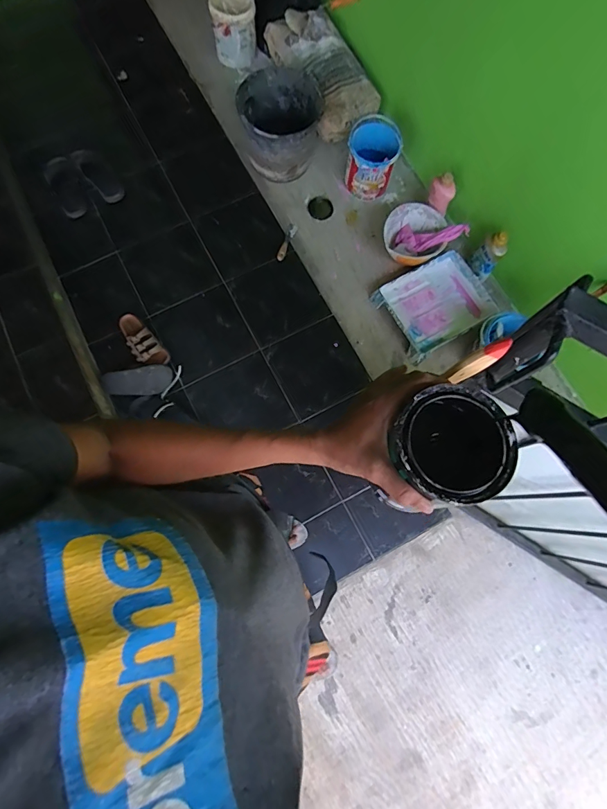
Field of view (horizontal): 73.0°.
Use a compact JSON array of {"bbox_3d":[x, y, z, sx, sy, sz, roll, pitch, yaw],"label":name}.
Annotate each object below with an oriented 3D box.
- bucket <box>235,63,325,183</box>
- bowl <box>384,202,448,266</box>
[{"bbox_3d":[-0.076,-1.016,1.521,0.287,0.253,0.281,0,72,-1],"label":"bucket"},{"bbox_3d":[0.401,-0.614,1.501,0.222,0.079,0.240,0,72,-1],"label":"bowl"}]

